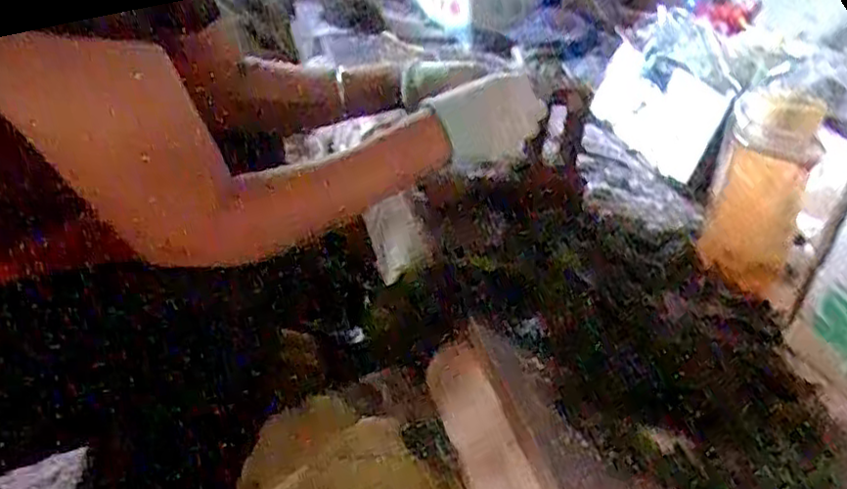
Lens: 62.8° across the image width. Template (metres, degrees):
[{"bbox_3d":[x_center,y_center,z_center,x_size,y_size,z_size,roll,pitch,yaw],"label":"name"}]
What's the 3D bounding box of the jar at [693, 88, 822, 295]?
[{"bbox_3d":[0.308,-0.047,0.640,0.074,0.174,0.091,19,32,21],"label":"jar"}]

